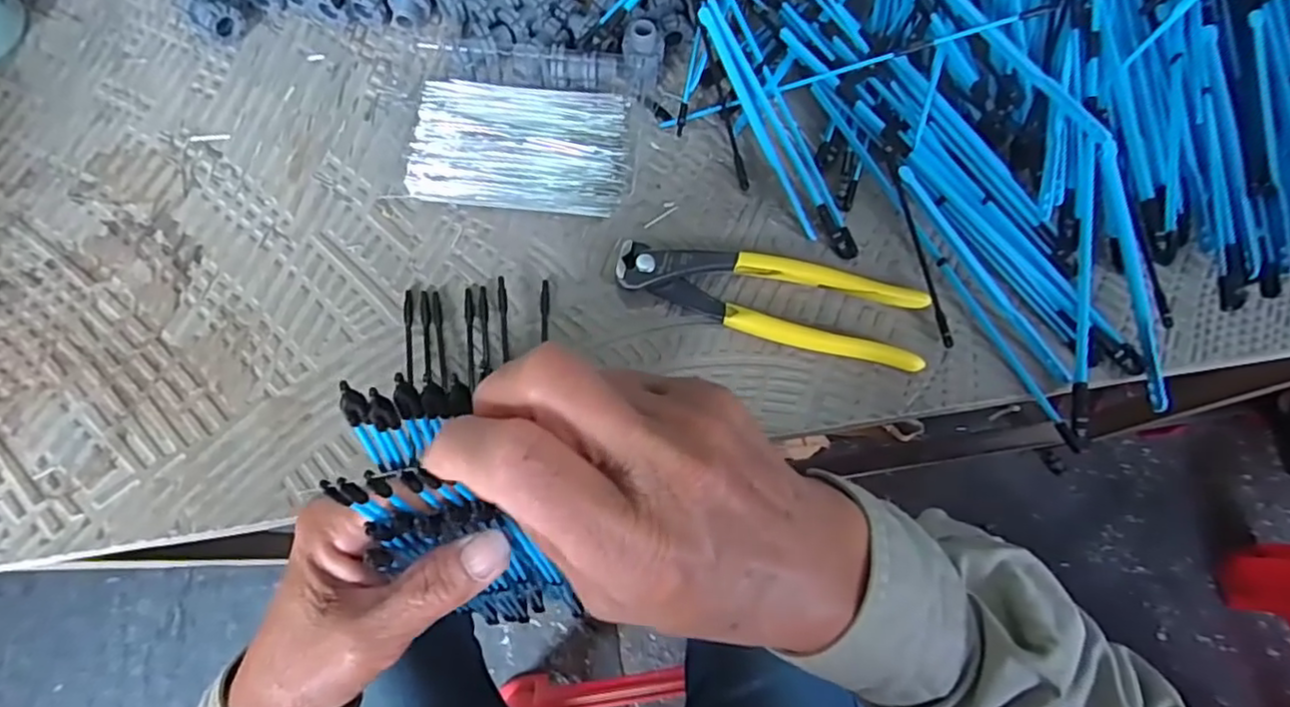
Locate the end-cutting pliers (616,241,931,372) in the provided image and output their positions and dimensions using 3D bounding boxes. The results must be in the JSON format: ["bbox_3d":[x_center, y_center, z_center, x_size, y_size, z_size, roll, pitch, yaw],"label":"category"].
[{"bbox_3d":[0.067,-0.029,0.361,0.164,0.013,0.046,11,73,1],"label":"end-cutting pliers"}]

